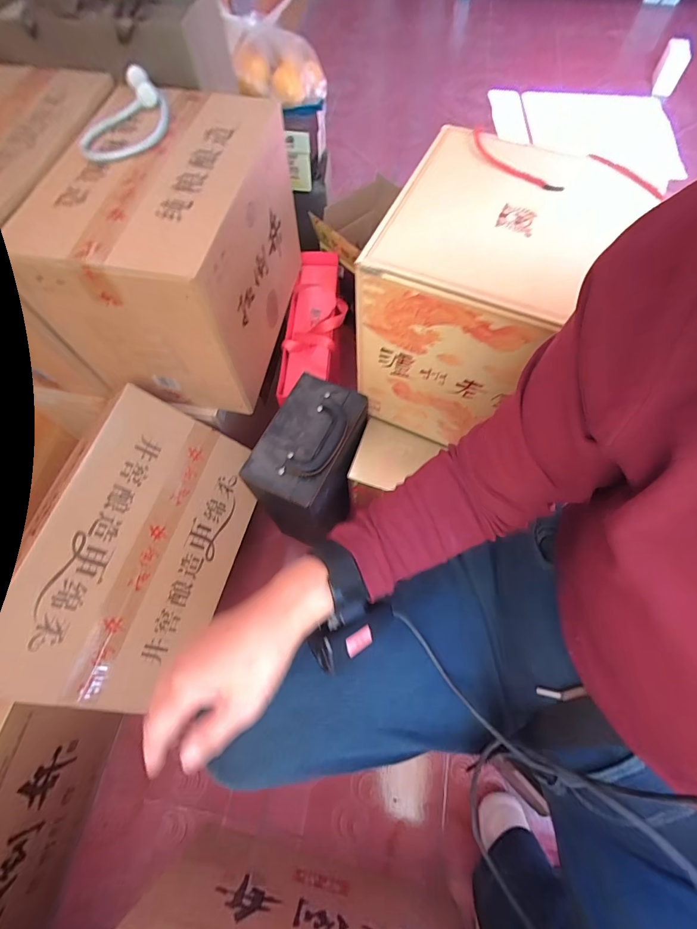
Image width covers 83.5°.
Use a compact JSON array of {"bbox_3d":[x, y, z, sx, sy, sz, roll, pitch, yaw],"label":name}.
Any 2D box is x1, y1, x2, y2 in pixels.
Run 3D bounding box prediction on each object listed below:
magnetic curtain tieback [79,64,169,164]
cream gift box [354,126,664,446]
[{"bbox_3d":[-0.321,-0.511,0.560,0.124,0.025,0.202,-13,66,-4],"label":"magnetic curtain tieback"},{"bbox_3d":[0.169,-0.207,0.533,0.226,0.280,0.257,26,69,13],"label":"cream gift box"}]

